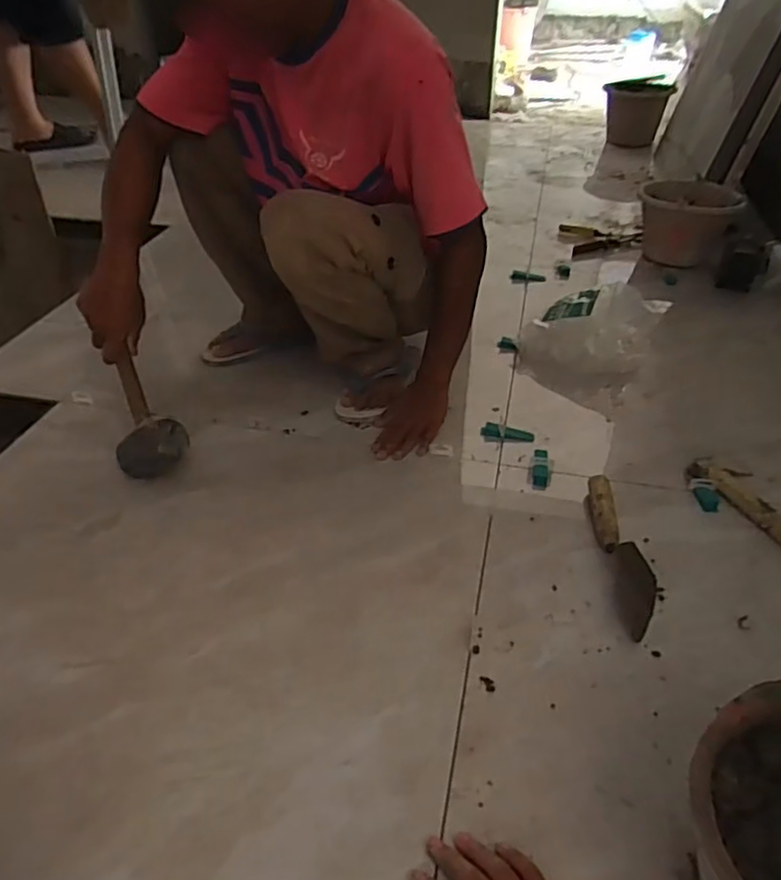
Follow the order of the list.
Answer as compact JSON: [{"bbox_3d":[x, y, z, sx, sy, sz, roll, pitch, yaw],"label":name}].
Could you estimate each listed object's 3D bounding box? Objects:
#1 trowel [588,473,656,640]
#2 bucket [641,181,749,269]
[{"bbox_3d":[0.318,0.147,0.874,0.061,0.036,0.264,1,39,1],"label":"trowel"},{"bbox_3d":[0.756,-0.548,1.660,0.225,0.188,0.225,13,40,16],"label":"bucket"}]

